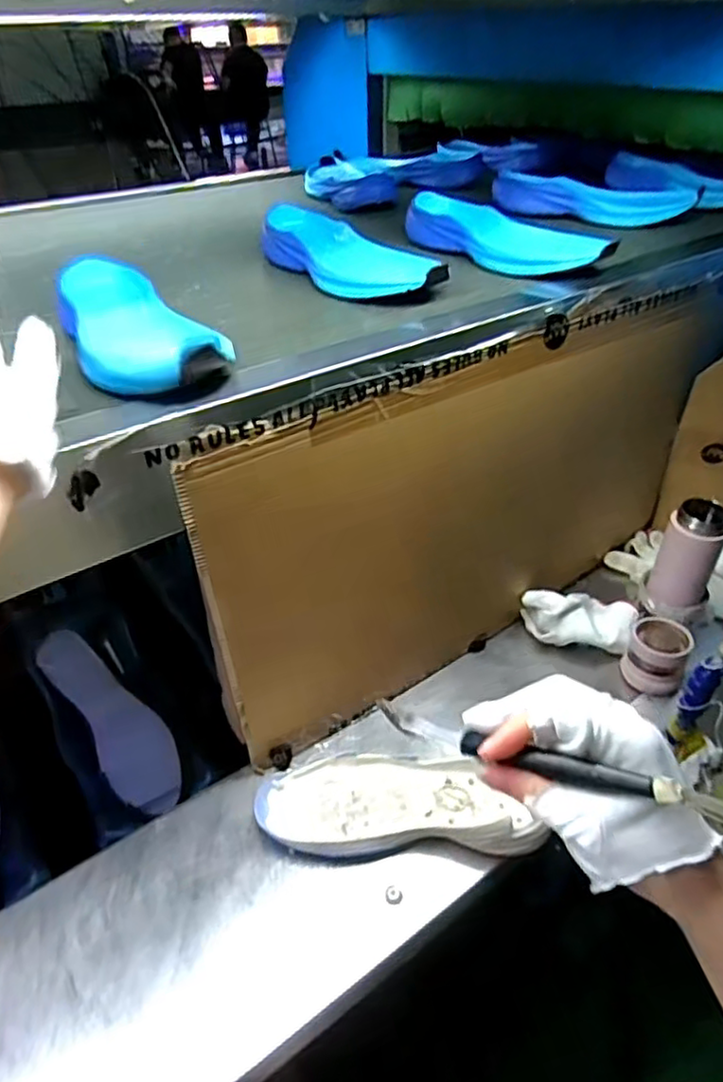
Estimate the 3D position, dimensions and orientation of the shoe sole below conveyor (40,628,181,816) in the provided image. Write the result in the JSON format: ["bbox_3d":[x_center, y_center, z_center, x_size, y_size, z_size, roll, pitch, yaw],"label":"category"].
[{"bbox_3d":[-0.285,0.202,0.753,0.075,0.014,0.235,-33,77,-32],"label":"shoe sole below conveyor"}]

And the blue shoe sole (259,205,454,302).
[{"bbox_3d":[-0.021,-0.299,0.688,0.092,0.041,0.256,-23,44,-23],"label":"blue shoe sole"}]

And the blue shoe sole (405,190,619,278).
[{"bbox_3d":[0.146,-0.341,0.734,0.082,0.033,0.260,-24,45,-24],"label":"blue shoe sole"}]

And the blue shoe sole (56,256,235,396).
[{"bbox_3d":[-0.187,-0.184,0.548,0.109,0.046,0.209,-20,43,-21],"label":"blue shoe sole"}]

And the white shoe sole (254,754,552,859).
[{"bbox_3d":[0.036,0.265,0.660,0.271,0.022,0.098,2,40,3],"label":"white shoe sole"}]

